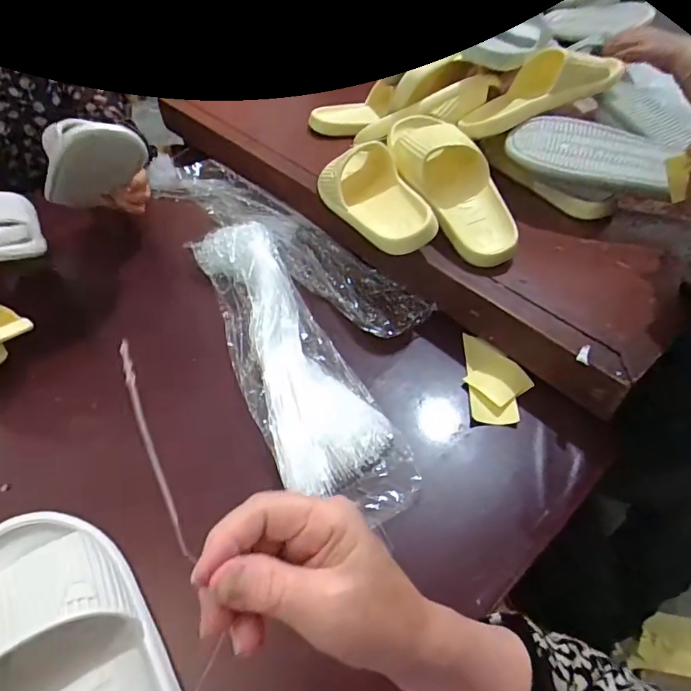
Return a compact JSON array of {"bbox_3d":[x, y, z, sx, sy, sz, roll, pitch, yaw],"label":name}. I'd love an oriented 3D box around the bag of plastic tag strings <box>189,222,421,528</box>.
[{"bbox_3d":[-0.077,0.000,0.589,0.129,0.044,0.466,-21,51,-18],"label":"bag of plastic tag strings"}]

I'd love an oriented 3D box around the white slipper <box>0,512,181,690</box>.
[{"bbox_3d":[-0.207,0.236,0.362,0.120,0.064,0.288,-35,56,-28],"label":"white slipper"}]

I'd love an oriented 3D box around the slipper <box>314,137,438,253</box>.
[{"bbox_3d":[0.035,-0.205,0.644,0.087,0.086,0.229,-19,50,-17],"label":"slipper"}]

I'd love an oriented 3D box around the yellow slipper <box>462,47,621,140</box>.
[{"bbox_3d":[0.287,-0.375,0.706,0.233,0.079,0.084,-21,46,14],"label":"yellow slipper"}]

